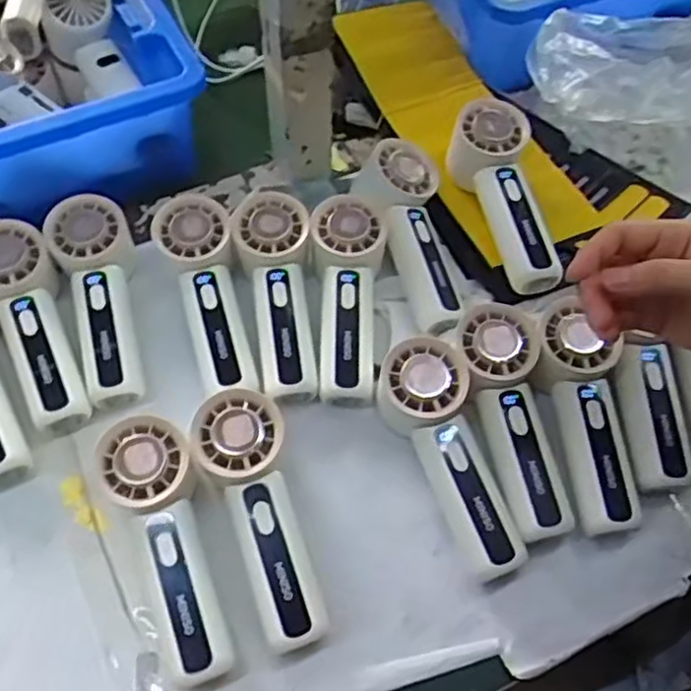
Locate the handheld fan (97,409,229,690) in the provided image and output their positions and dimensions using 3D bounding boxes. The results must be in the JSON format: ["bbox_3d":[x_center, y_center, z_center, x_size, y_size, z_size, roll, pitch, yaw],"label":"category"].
[{"bbox_3d":[-0.100,0.118,0.417,0.054,0.050,0.153,-23,64,-15],"label":"handheld fan"}]

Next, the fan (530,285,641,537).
[{"bbox_3d":[0.168,0.048,0.496,0.054,0.033,0.162,-5,69,-4],"label":"fan"}]

